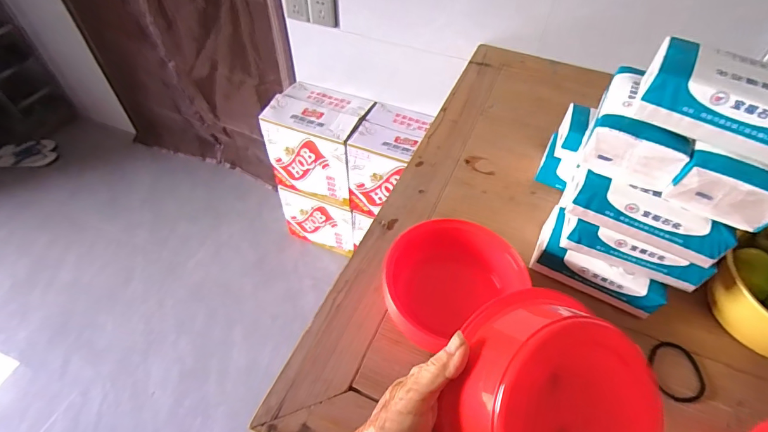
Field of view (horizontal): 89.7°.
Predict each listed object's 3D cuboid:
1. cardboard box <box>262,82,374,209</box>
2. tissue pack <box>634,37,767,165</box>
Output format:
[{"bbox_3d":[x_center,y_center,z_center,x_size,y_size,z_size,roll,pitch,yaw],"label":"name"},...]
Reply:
[{"bbox_3d":[-0.202,-0.247,1.339,0.325,0.304,0.234,21,53,14],"label":"cardboard box"},{"bbox_3d":[0.338,-0.111,0.372,0.158,0.056,0.083,28,55,19],"label":"tissue pack"}]

